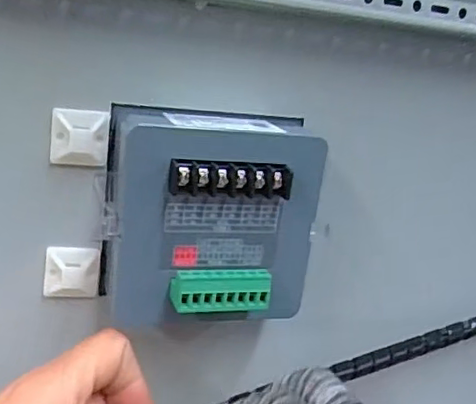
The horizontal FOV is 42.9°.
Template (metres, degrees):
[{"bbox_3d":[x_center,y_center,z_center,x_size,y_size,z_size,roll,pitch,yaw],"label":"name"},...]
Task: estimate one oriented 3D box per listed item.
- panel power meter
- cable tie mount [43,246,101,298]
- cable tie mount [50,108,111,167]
[{"bbox_3d":[-0.012,0.008,0.274,0.097,0.091,0.052,1,18,-18],"label":"panel power meter"},{"bbox_3d":[-0.077,0.033,0.282,0.025,0.025,0.004,3,17,-13],"label":"cable tie mount"},{"bbox_3d":[-0.068,-0.028,0.264,0.024,0.024,0.005,0,18,-21],"label":"cable tie mount"}]

